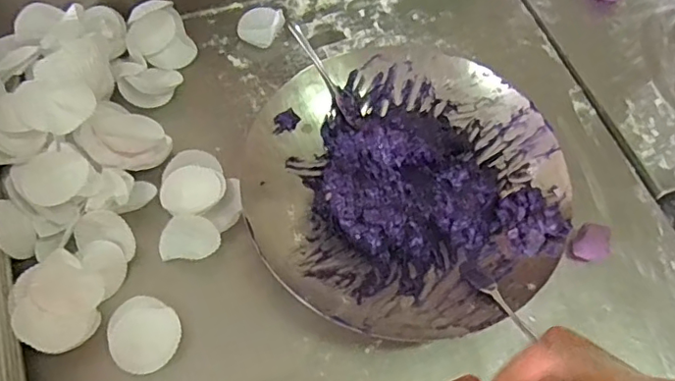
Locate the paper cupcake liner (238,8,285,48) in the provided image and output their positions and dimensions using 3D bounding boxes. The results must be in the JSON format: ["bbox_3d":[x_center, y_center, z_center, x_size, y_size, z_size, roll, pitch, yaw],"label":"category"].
[{"bbox_3d":[-0.096,-0.202,0.682,0.049,0.014,0.053,24,64,9],"label":"paper cupcake liner"}]

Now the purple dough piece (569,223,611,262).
[{"bbox_3d":[0.257,0.054,0.564,0.040,0.020,0.035,4,63,0],"label":"purple dough piece"}]

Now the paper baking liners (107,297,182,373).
[{"bbox_3d":[-0.172,0.129,0.499,0.058,0.021,0.065,-23,66,-14],"label":"paper baking liners"}]

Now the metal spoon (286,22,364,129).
[{"bbox_3d":[-0.011,-0.123,0.588,0.020,0.011,0.129,-34,94,-18],"label":"metal spoon"}]

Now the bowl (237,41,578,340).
[{"bbox_3d":[0.065,-0.006,0.552,0.297,0.072,0.298,1,63,-2],"label":"bowl"}]

